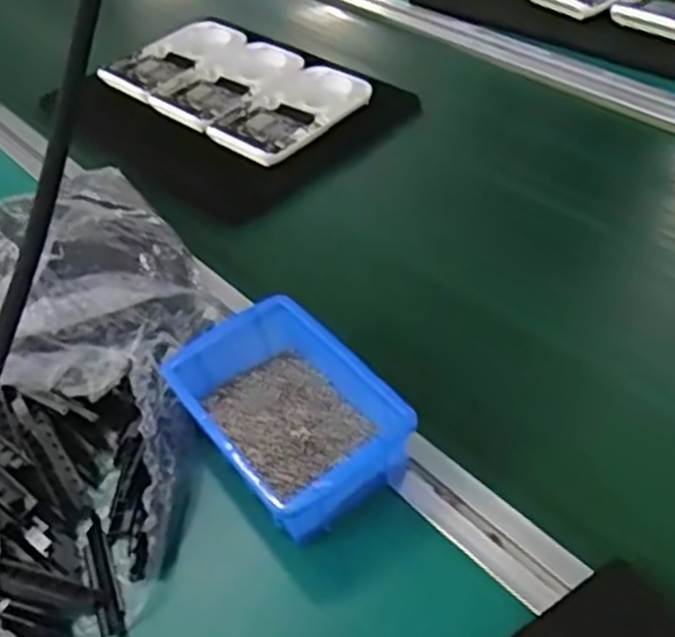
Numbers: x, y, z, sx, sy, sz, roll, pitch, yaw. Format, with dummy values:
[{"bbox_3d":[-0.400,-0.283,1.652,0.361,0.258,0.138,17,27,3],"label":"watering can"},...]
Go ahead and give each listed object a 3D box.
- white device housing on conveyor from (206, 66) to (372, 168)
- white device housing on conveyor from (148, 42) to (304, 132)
[{"bbox_3d":[-0.048,-0.206,0.769,0.149,0.021,0.097,-40,52,-23],"label":"white device housing on conveyor"},{"bbox_3d":[-0.116,-0.251,0.826,0.155,0.015,0.103,-38,52,-21],"label":"white device housing on conveyor"}]

